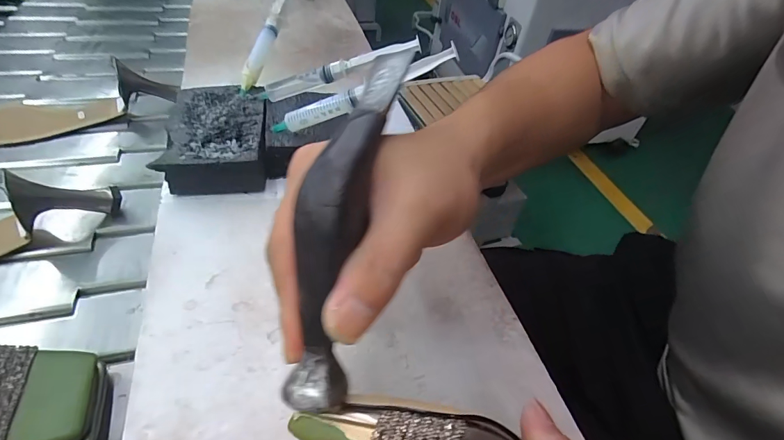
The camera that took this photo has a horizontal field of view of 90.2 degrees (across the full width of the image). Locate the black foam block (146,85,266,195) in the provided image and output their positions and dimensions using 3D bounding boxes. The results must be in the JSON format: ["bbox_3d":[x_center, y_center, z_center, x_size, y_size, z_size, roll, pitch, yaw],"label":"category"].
[{"bbox_3d":[-0.157,-0.078,0.360,0.078,0.033,0.121,-4,47,-11],"label":"black foam block"}]

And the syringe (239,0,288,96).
[{"bbox_3d":[-0.124,-0.205,0.407,0.018,0.027,0.168,12,70,4],"label":"syringe"}]

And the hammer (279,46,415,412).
[{"bbox_3d":[-0.020,-0.007,0.168,0.027,0.038,0.169,11,80,3],"label":"hammer"}]

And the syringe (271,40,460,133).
[{"bbox_3d":[-0.028,-0.103,0.321,0.170,0.017,0.013,-18,43,19],"label":"syringe"}]

